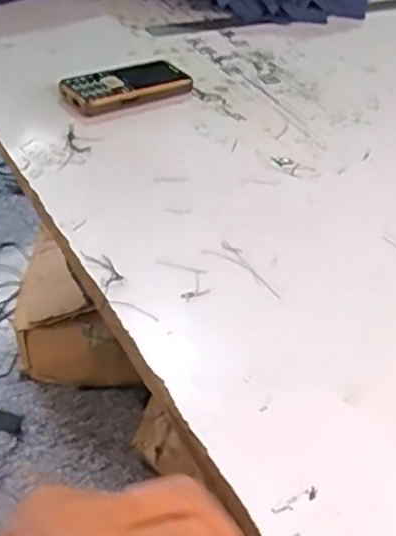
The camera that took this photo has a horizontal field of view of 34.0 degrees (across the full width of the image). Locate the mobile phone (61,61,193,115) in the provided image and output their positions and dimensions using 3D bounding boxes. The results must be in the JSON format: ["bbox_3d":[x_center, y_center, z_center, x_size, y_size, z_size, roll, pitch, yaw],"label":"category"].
[{"bbox_3d":[-0.068,-0.175,0.633,0.120,0.023,0.049,-22,48,-30],"label":"mobile phone"}]

